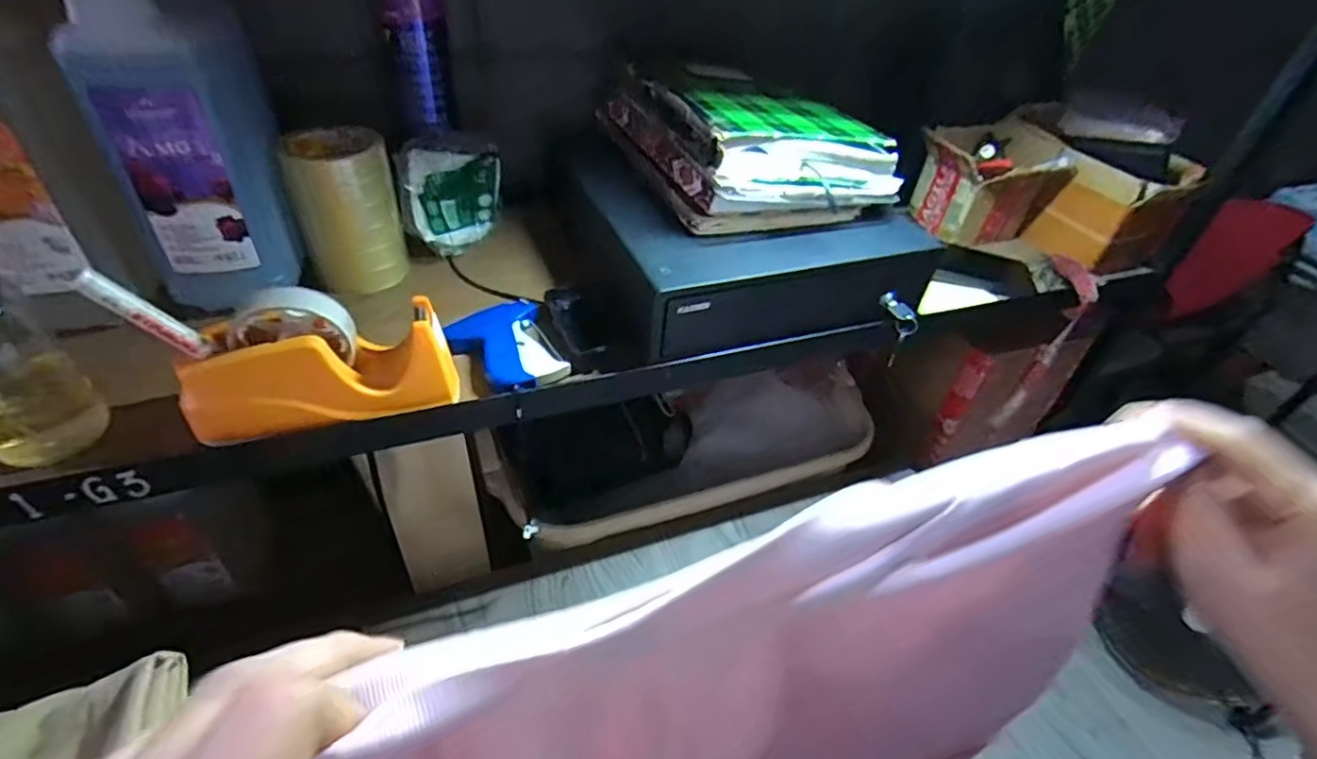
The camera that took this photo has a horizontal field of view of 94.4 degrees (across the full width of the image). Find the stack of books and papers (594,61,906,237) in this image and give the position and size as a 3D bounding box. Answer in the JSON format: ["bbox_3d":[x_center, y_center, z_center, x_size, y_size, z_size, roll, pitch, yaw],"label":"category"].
[{"bbox_3d":[0.092,-0.271,0.683,0.213,0.103,0.291,-12,45,-20],"label":"stack of books and papers"}]

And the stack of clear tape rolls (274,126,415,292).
[{"bbox_3d":[-0.330,-0.180,0.652,0.095,0.149,0.082,-16,46,-23],"label":"stack of clear tape rolls"}]

